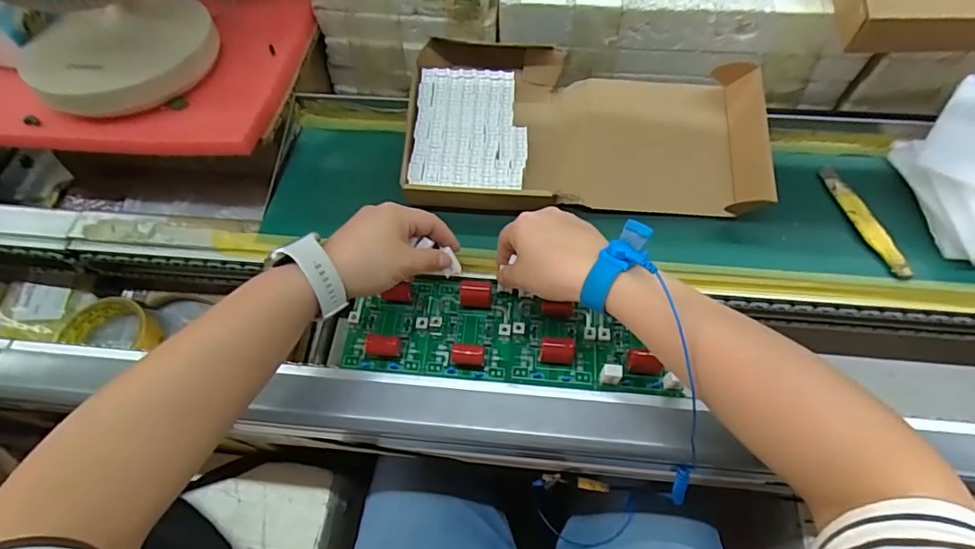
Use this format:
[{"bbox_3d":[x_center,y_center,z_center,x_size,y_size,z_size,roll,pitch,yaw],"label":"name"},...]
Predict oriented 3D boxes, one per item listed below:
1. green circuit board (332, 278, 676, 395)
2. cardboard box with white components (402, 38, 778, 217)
[{"bbox_3d":[0.017,0.050,0.430,0.274,0.031,0.090,7,61,7],"label":"green circuit board"},{"bbox_3d":[0.094,-0.149,0.506,0.347,0.045,0.189,1,61,2],"label":"cardboard box with white components"}]

